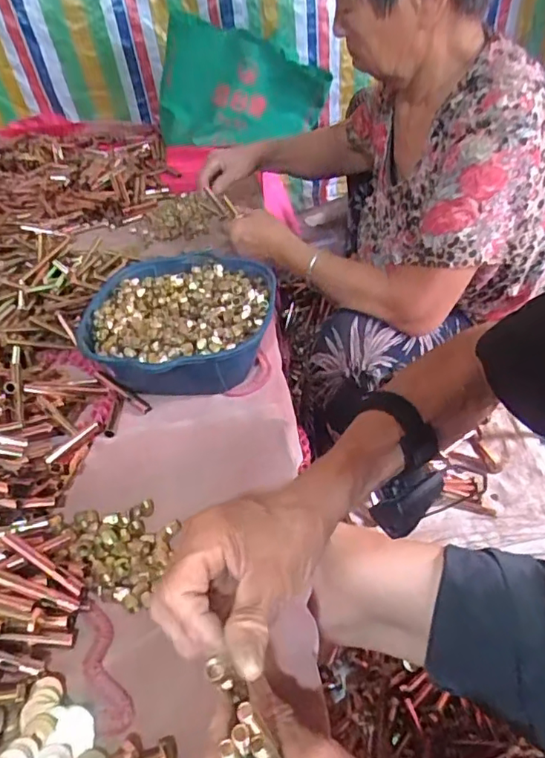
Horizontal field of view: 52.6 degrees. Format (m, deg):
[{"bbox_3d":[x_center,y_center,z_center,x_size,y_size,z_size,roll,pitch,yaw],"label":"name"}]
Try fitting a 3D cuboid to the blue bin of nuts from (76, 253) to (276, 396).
[{"bbox_3d":[-0.110,-0.063,0.690,0.215,0.079,0.232,0,40,7],"label":"blue bin of nuts"}]

